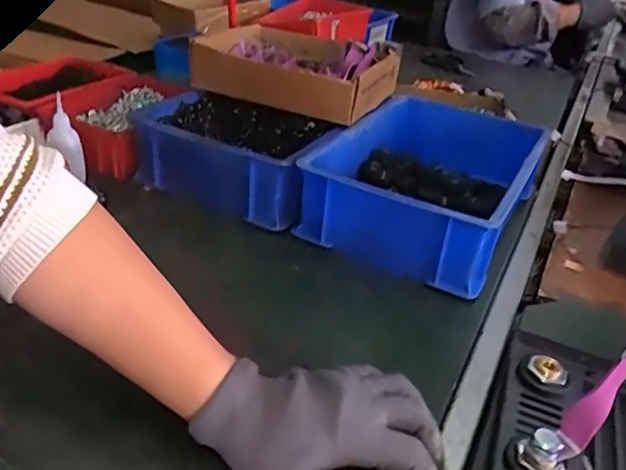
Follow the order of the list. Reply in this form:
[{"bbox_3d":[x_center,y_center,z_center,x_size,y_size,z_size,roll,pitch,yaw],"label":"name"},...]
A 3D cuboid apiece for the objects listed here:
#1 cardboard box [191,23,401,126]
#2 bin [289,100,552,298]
[{"bbox_3d":[-0.015,-0.209,0.740,0.211,0.051,0.185,16,32,17],"label":"cardboard box"},{"bbox_3d":[0.128,-0.061,0.660,0.195,0.098,0.283,19,33,21],"label":"bin"}]

